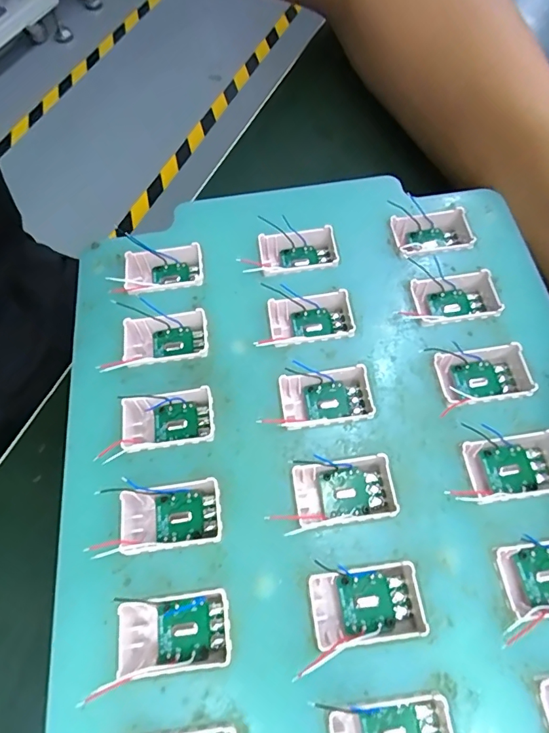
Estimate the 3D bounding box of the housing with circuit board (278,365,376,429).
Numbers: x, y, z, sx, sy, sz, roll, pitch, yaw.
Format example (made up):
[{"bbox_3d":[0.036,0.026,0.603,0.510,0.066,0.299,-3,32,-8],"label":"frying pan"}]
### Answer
[{"bbox_3d":[0.018,0.012,0.155,0.032,0.012,0.019,-7,64,-2],"label":"housing with circuit board"}]

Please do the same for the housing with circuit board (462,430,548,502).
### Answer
[{"bbox_3d":[0.077,0.033,0.142,0.031,0.012,0.018,-7,64,-2],"label":"housing with circuit board"}]

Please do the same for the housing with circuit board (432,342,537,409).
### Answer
[{"bbox_3d":[0.073,0.004,0.156,0.032,0.012,0.019,-8,64,-3],"label":"housing with circuit board"}]

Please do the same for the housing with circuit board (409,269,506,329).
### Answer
[{"bbox_3d":[0.068,-0.024,0.169,0.031,0.012,0.020,-9,64,-3],"label":"housing with circuit board"}]

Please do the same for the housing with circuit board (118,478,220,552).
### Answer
[{"bbox_3d":[-0.033,0.048,0.141,0.030,0.010,0.018,-5,64,-1],"label":"housing with circuit board"}]

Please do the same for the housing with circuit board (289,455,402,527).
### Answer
[{"bbox_3d":[0.022,0.041,0.143,0.032,0.015,0.020,-7,64,-2],"label":"housing with circuit board"}]

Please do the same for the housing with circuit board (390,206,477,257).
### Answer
[{"bbox_3d":[0.064,-0.052,0.184,0.031,0.017,0.018,-4,63,-1],"label":"housing with circuit board"}]

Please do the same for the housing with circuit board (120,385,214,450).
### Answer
[{"bbox_3d":[-0.037,0.019,0.155,0.031,0.011,0.020,-6,64,-2],"label":"housing with circuit board"}]

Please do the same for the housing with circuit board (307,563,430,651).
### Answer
[{"bbox_3d":[0.027,0.070,0.129,0.032,0.012,0.019,-7,64,-2],"label":"housing with circuit board"}]

